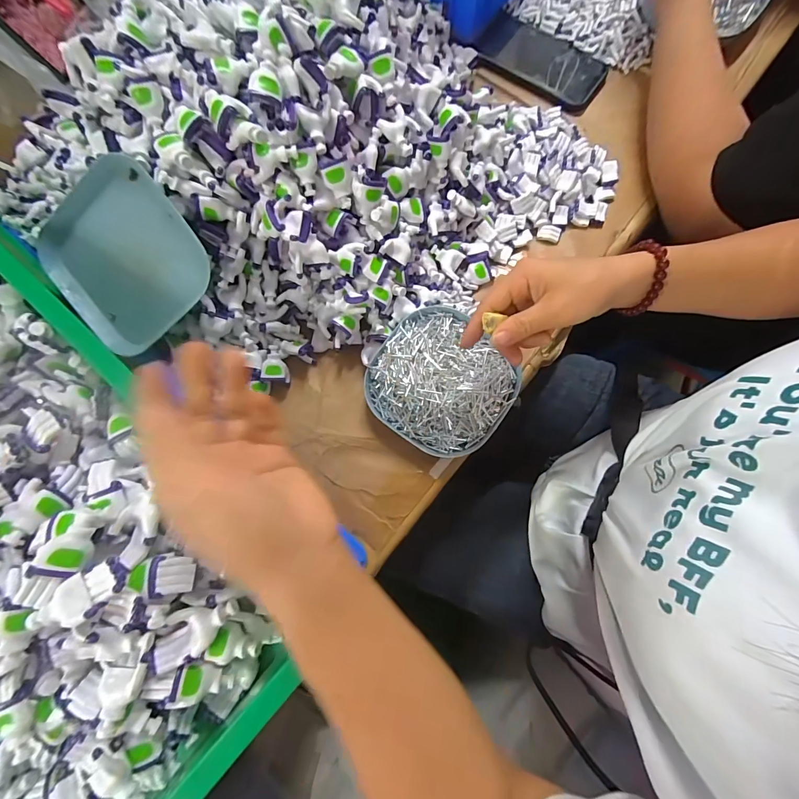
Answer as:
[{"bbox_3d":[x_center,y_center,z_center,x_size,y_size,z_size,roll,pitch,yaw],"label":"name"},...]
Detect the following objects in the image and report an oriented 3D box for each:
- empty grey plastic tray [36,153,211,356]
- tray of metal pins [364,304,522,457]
[{"bbox_3d":[-0.252,-0.128,0.341,0.144,0.014,0.138,-37,93,15],"label":"empty grey plastic tray"},{"bbox_3d":[0.044,-0.019,0.390,0.140,0.048,0.139,34,82,7],"label":"tray of metal pins"}]

